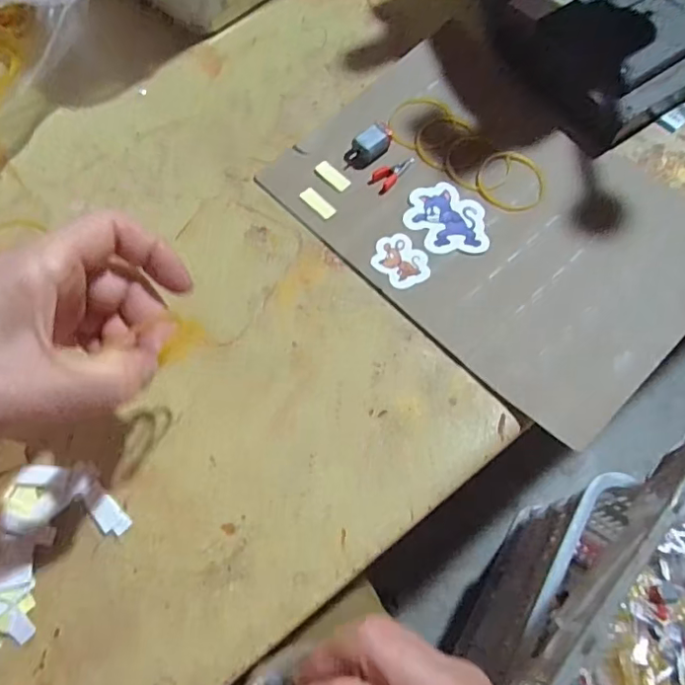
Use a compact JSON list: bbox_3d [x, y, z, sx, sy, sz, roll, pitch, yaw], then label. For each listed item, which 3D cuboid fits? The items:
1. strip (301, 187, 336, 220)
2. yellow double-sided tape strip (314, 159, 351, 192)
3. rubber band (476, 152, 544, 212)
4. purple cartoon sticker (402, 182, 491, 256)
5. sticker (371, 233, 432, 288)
[{"bbox_3d":[-0.017,-0.099,0.394,0.028,0.004,0.011,43,73,15],"label":"strip"},{"bbox_3d":[-0.007,-0.121,0.402,0.029,0.004,0.012,43,73,15],"label":"yellow double-sided tape strip"},{"bbox_3d":[0.121,-0.116,0.401,0.047,0.005,0.051,0,67,-1],"label":"rubber band"},{"bbox_3d":[0.073,-0.088,0.390,0.056,0.004,0.057,4,67,0],"label":"purple cartoon sticker"},{"bbox_3d":[0.039,-0.056,0.374,0.032,0.004,0.041,-40,74,-16],"label":"sticker"}]

